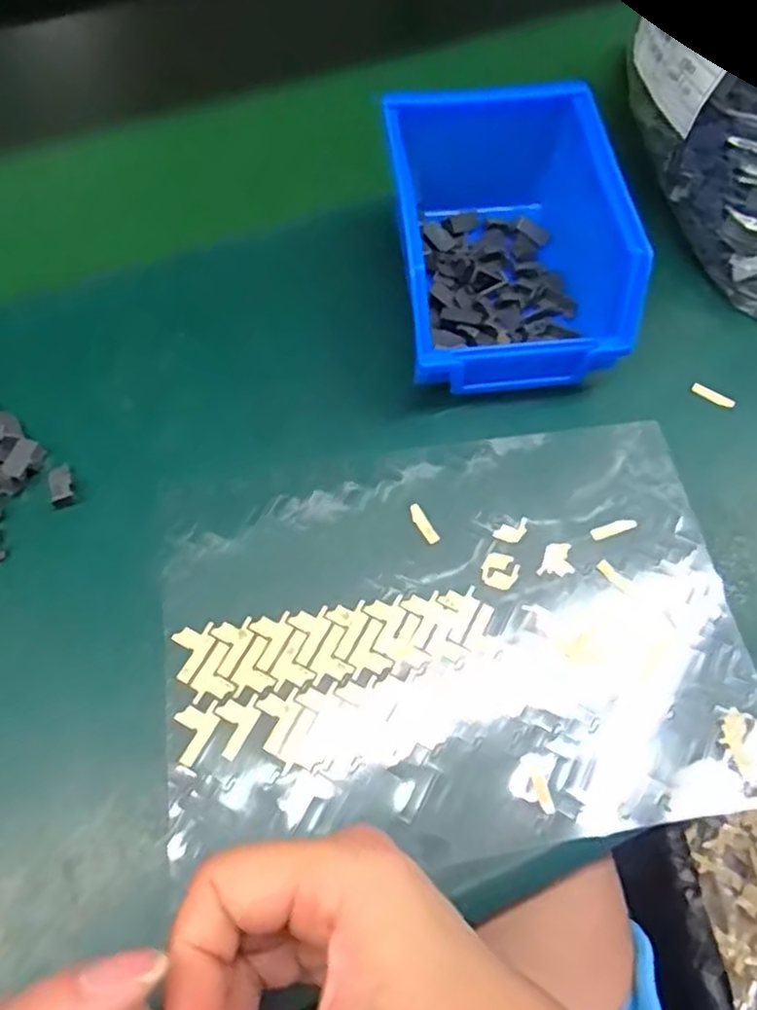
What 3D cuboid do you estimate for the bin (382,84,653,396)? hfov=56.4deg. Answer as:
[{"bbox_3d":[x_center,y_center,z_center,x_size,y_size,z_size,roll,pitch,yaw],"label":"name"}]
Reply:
[{"bbox_3d":[0.062,-0.131,0.359,0.105,0.077,0.139,-7,63,-4],"label":"bin"}]

